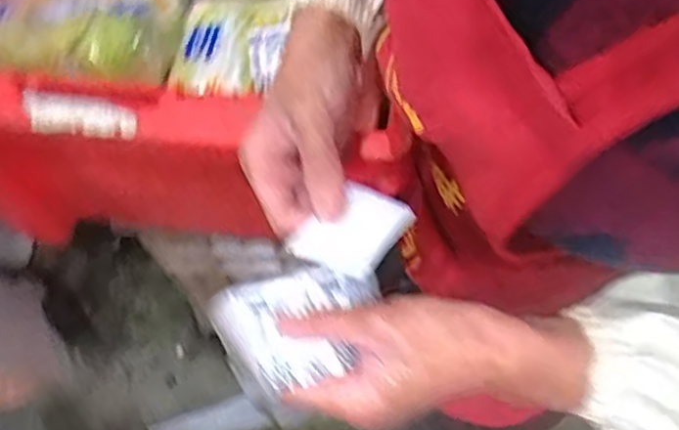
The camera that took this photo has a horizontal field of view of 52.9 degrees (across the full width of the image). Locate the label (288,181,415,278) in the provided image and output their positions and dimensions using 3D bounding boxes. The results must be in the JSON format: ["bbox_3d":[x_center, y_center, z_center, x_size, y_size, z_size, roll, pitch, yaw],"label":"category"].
[{"bbox_3d":[0.007,0.006,0.340,0.044,0.004,0.055,21,52,23],"label":"label"}]

